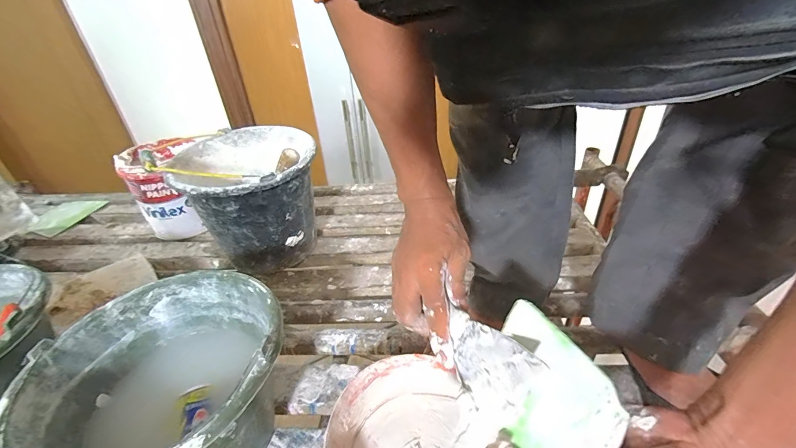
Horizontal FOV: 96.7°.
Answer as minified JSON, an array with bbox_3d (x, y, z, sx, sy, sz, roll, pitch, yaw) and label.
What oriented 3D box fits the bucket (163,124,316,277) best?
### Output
[{"bbox_3d":[-0.287,-0.044,0.730,0.246,0.231,0.266,-2,33,1],"label":"bucket"}]

